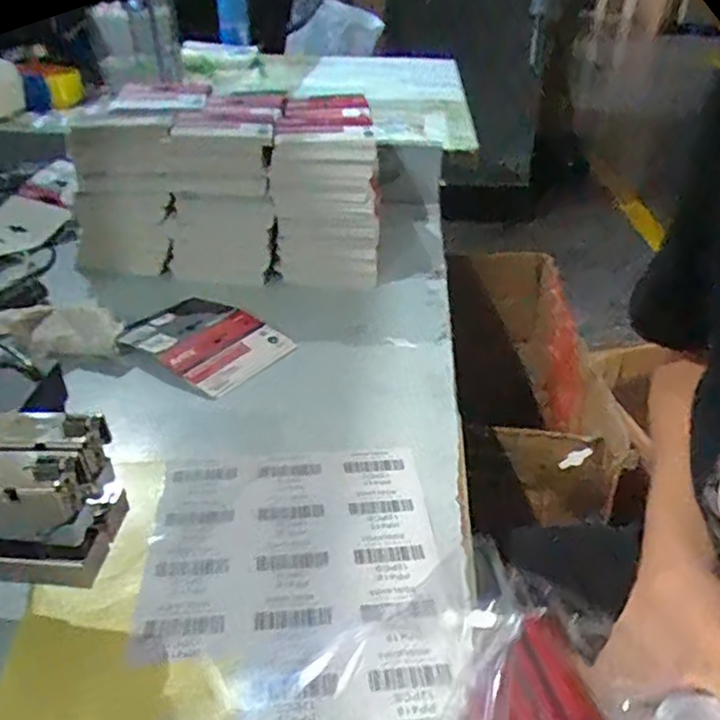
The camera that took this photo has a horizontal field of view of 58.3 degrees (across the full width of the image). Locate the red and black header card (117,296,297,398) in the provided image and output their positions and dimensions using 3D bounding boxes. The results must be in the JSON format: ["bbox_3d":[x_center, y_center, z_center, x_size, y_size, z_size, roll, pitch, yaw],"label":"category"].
[{"bbox_3d":[-0.146,-0.019,0.602,0.147,0.017,0.103,27,44,26],"label":"red and black header card"}]

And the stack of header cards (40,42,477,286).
[{"bbox_3d":[-0.141,-0.215,0.773,0.330,0.154,0.270,4,33,2],"label":"stack of header cards"}]

